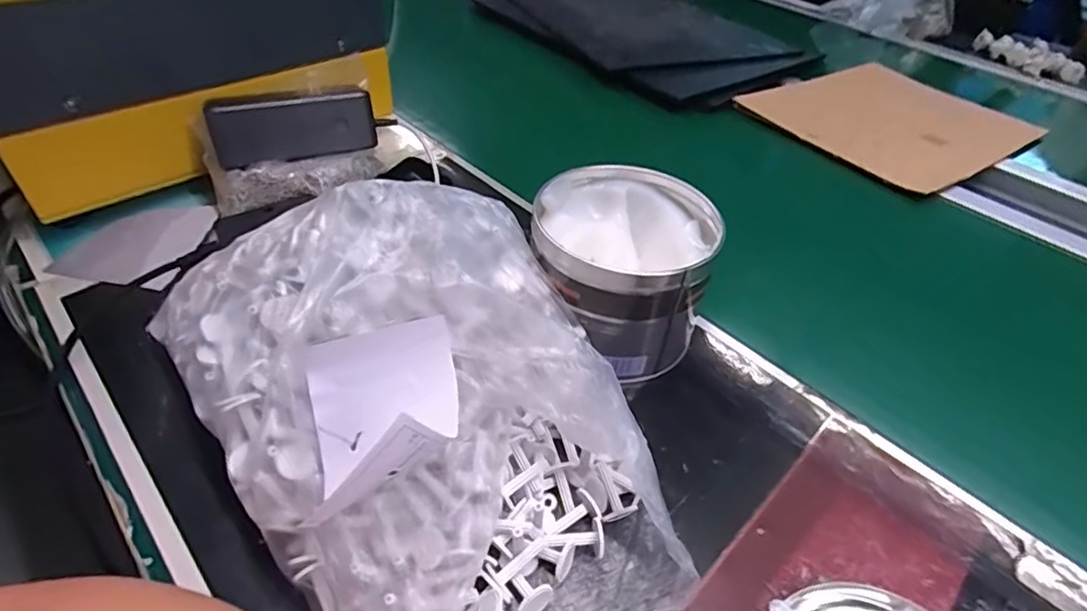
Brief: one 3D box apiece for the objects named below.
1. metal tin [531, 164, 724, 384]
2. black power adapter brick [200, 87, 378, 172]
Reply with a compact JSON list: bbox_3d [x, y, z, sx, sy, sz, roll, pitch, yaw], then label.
[{"bbox_3d":[0.053,-0.024,0.421,0.120,0.102,0.121,4,43,-3],"label":"metal tin"},{"bbox_3d":[-0.204,-0.148,0.479,0.126,0.048,0.023,-14,47,-21],"label":"black power adapter brick"}]

